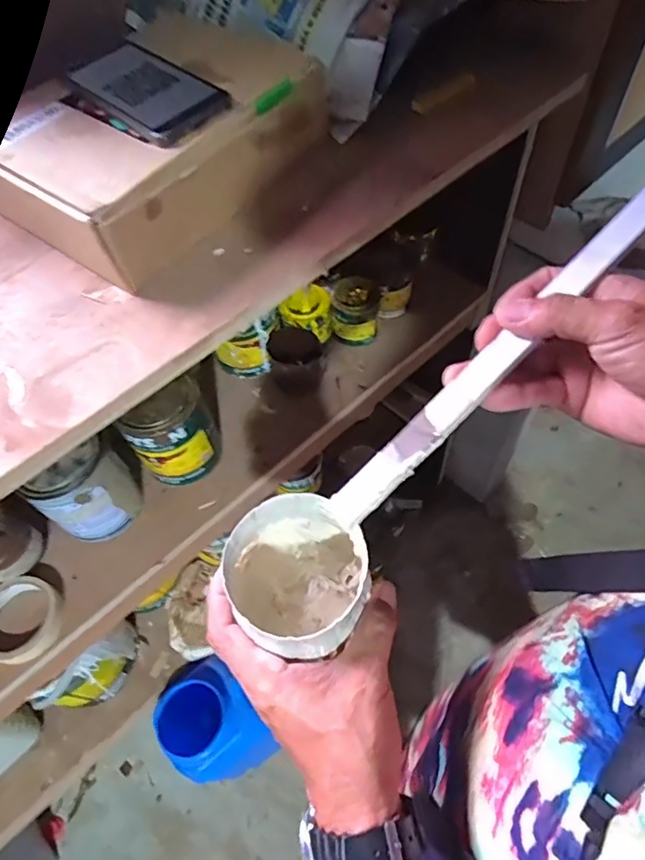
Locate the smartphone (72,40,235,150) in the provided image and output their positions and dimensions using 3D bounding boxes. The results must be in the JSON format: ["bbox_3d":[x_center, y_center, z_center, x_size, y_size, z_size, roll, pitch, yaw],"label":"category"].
[{"bbox_3d":[-0.155,-0.298,0.464,0.158,0.016,0.076,39,66,24],"label":"smartphone"}]

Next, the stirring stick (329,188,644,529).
[{"bbox_3d":[0.114,-0.052,0.314,0.293,0.007,0.022,-45,64,-1],"label":"stirring stick"}]

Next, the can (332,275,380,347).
[{"bbox_3d":[0.049,-0.177,0.798,0.070,0.069,0.077,-1,56,1],"label":"can"}]

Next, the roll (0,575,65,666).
[{"bbox_3d":[-0.350,0.216,0.608,0.098,0.029,0.090,-1,56,1],"label":"roll"}]

